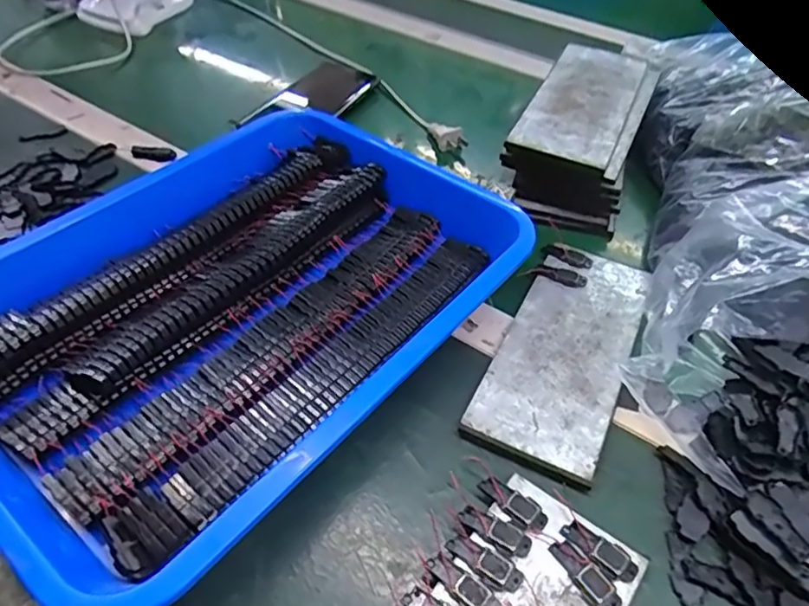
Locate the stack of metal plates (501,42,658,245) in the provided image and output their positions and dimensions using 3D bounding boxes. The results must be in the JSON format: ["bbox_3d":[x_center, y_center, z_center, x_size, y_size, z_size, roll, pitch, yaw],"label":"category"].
[{"bbox_3d":[0.157,-0.151,0.531,0.093,0.062,0.193,18,49,14],"label":"stack of metal plates"}]

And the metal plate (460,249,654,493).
[{"bbox_3d":[0.111,0.025,0.402,0.079,0.004,0.197,21,50,17],"label":"metal plate"}]

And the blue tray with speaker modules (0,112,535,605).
[{"bbox_3d":[-0.106,-0.003,0.395,0.259,0.046,0.350,33,54,25],"label":"blue tray with speaker modules"}]

